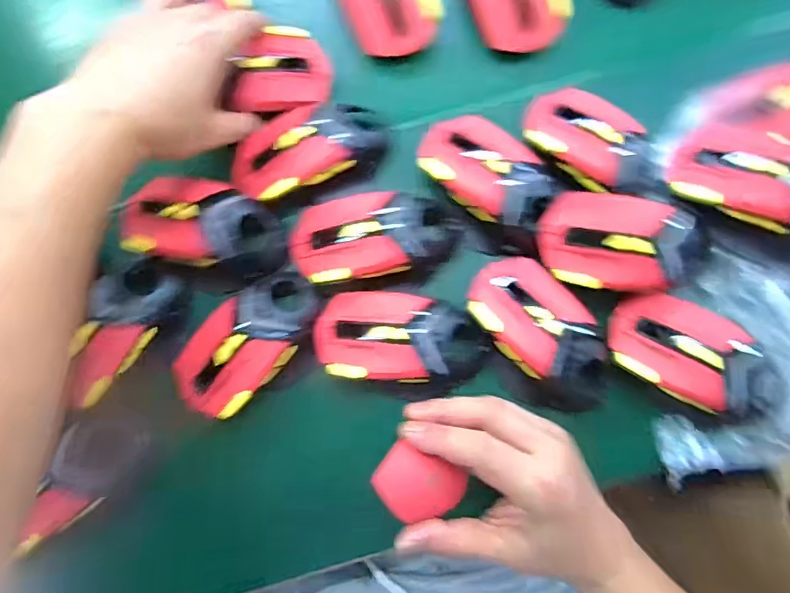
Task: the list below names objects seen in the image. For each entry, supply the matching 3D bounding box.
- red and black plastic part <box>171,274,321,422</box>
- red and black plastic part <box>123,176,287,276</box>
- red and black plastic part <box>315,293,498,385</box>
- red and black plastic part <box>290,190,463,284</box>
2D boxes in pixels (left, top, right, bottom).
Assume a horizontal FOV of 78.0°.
[{"bbox_3d":[-0.102,0.032,0.339,0.058,0.030,0.116,43,83,6],"label":"red and black plastic part"},{"bbox_3d":[-0.138,-0.054,0.352,0.116,0.031,0.062,11,81,1],"label":"red and black plastic part"},{"bbox_3d":[0.005,0.028,0.339,0.120,0.028,0.060,5,81,0],"label":"red and black plastic part"},{"bbox_3d":[-0.013,-0.045,0.352,0.120,0.033,0.062,-7,81,-1],"label":"red and black plastic part"}]

